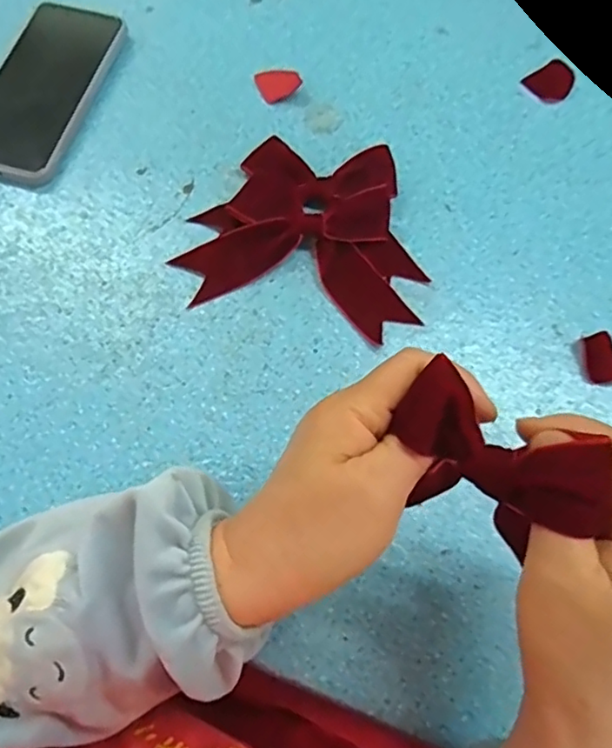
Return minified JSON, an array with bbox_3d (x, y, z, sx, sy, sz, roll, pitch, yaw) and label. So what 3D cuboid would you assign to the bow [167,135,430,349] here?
[{"bbox_3d":[-0.001,-0.100,0.417,0.157,0.021,0.132,6,69,2],"label":"bow"}]

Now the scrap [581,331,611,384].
[{"bbox_3d":[0.194,-0.010,0.393,0.024,0.006,0.034,-9,69,-4],"label":"scrap"}]

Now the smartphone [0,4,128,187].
[{"bbox_3d":[-0.205,-0.220,0.467,0.081,0.014,0.165,16,70,6],"label":"smartphone"}]

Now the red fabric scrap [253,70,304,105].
[{"bbox_3d":[-0.020,-0.230,0.478,0.034,0.004,0.031,-18,70,-7],"label":"red fabric scrap"}]

